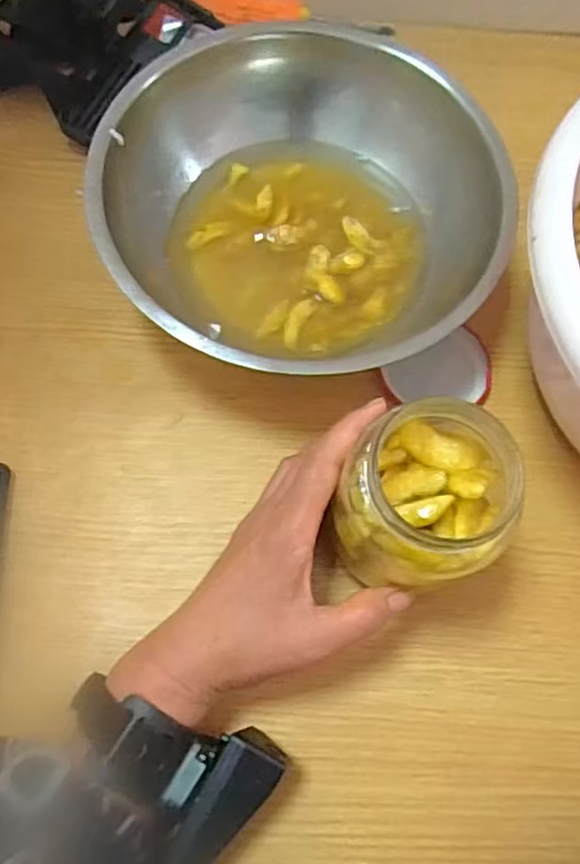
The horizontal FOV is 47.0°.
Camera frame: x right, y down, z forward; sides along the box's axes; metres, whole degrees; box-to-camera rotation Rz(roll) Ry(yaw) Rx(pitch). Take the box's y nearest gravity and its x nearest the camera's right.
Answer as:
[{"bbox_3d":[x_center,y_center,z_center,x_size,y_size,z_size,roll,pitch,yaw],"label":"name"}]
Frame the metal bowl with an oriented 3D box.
[{"bbox_3d":[0.005,-0.134,0.415,0.224,0.081,0.235,0,71,-1],"label":"metal bowl"}]

